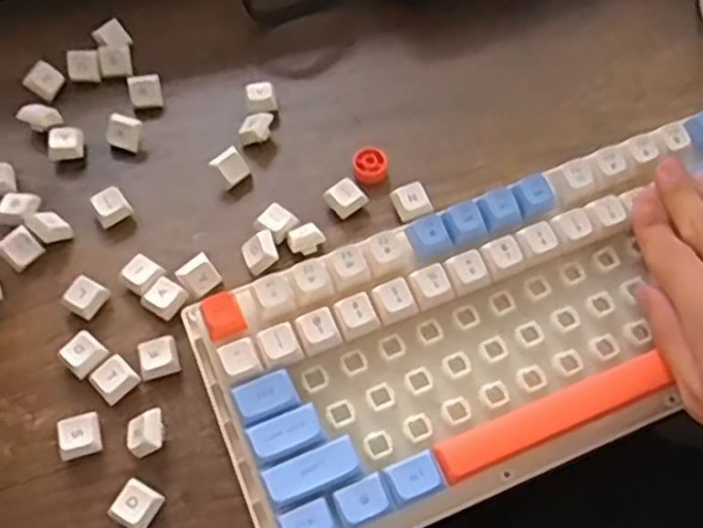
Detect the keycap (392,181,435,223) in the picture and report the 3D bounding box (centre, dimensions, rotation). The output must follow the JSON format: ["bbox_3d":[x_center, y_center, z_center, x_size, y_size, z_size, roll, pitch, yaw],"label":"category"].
[{"bbox_3d":[0.033,-0.032,0.392,0.018,0.012,0.019,-26,65,-13],"label":"keycap"}]

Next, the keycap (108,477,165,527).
[{"bbox_3d":[-0.093,0.105,0.318,0.018,0.011,0.019,29,66,15],"label":"keycap"}]

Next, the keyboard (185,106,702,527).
[{"bbox_3d":[0.123,0.004,0.354,0.390,0.033,0.137,-23,65,-11],"label":"keyboard"}]

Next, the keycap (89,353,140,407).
[{"bbox_3d":[-0.111,0.055,0.345,0.018,0.010,0.019,-41,69,-19],"label":"keycap"}]

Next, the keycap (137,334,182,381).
[{"bbox_3d":[-0.092,0.044,0.351,0.018,0.010,0.020,-17,63,-8],"label":"keycap"}]

